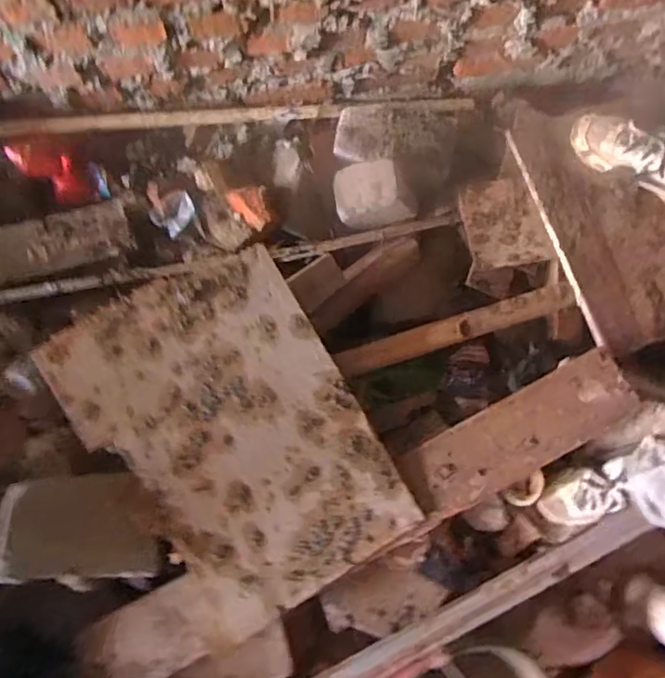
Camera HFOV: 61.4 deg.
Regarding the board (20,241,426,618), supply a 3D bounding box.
[{"bbox_3d":[-0.136,0.135,0.793,0.336,0.017,0.483,-32,91,-8],"label":"board"}]

